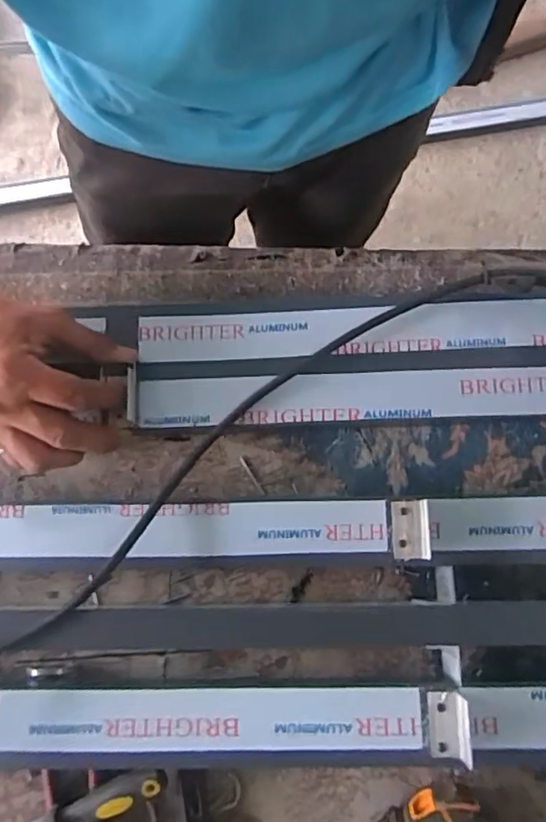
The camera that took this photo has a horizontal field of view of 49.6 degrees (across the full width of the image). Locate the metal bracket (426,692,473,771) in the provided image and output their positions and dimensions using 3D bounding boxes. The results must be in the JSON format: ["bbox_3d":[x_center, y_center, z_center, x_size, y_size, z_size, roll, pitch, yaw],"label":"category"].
[{"bbox_3d":[0.113,0.204,0.381,0.022,0.022,0.040,3,79,2],"label":"metal bracket"}]

